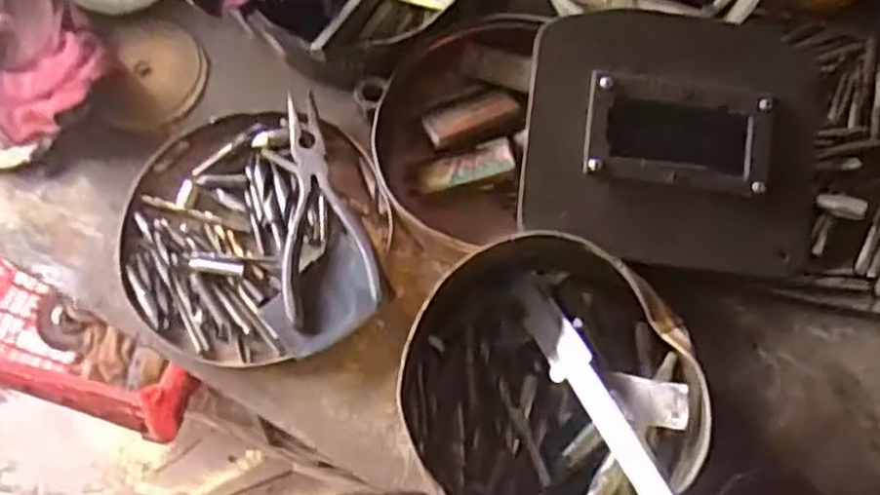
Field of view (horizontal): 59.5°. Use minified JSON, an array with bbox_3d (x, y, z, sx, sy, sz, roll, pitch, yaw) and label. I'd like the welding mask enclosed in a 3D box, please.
[{"bbox_3d":[0.166,-0.077,0.550,0.209,0.023,0.174,6,88,-3],"label":"welding mask"}]

